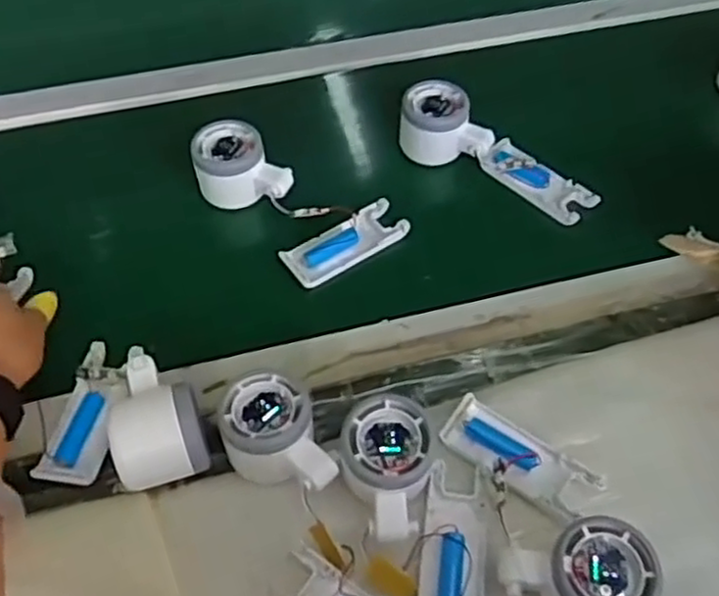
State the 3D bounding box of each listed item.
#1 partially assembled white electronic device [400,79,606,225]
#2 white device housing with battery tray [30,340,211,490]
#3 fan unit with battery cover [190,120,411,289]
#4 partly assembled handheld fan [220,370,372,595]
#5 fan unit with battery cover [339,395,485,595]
[{"bbox_3d":[0.120,-0.125,0.635,0.189,0.051,0.063,32,59,3],"label":"partially assembled white electronic device"},{"bbox_3d":[-0.147,0.074,0.470,0.113,0.057,0.102,9,56,5],"label":"white device housing with battery tray"},{"bbox_3d":[-0.062,-0.073,0.597,0.183,0.043,0.095,34,60,4],"label":"fan unit with battery cover"},{"bbox_3d":[-0.029,0.139,0.427,0.067,0.047,0.202,-23,59,-16],"label":"partly assembled handheld fan"},{"bbox_3d":[0.042,0.129,0.433,0.087,0.046,0.139,-13,57,-10],"label":"fan unit with battery cover"}]

